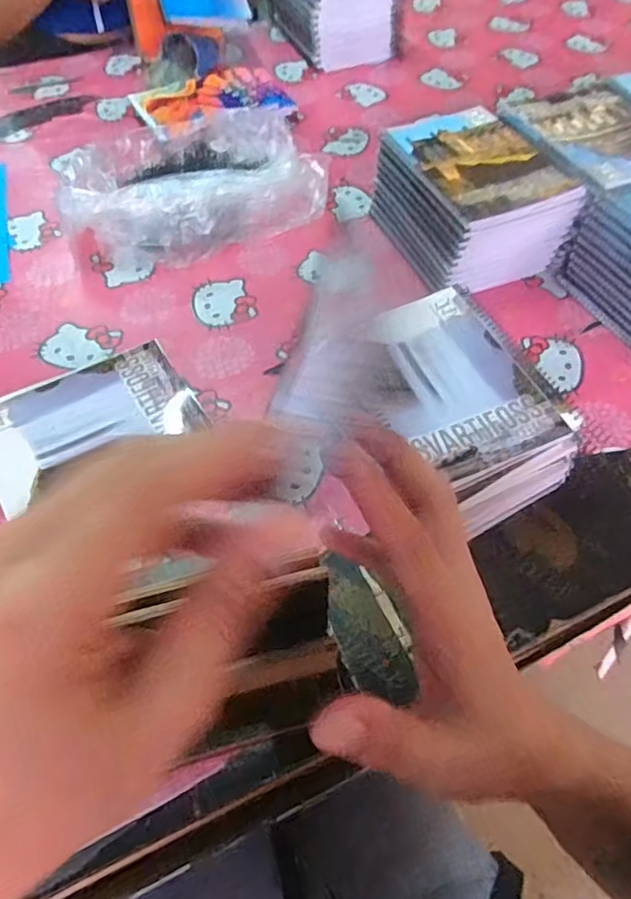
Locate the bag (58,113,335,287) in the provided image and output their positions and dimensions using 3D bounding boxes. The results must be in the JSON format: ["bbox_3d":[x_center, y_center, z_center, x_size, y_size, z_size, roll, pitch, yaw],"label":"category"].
[{"bbox_3d":[-0.164,-0.371,0.767,0.353,0.075,0.251,-27,61,-17],"label":"bag"}]

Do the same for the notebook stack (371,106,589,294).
[{"bbox_3d":[0.180,-0.298,0.697,0.161,0.120,0.195,-19,58,-12],"label":"notebook stack"}]

